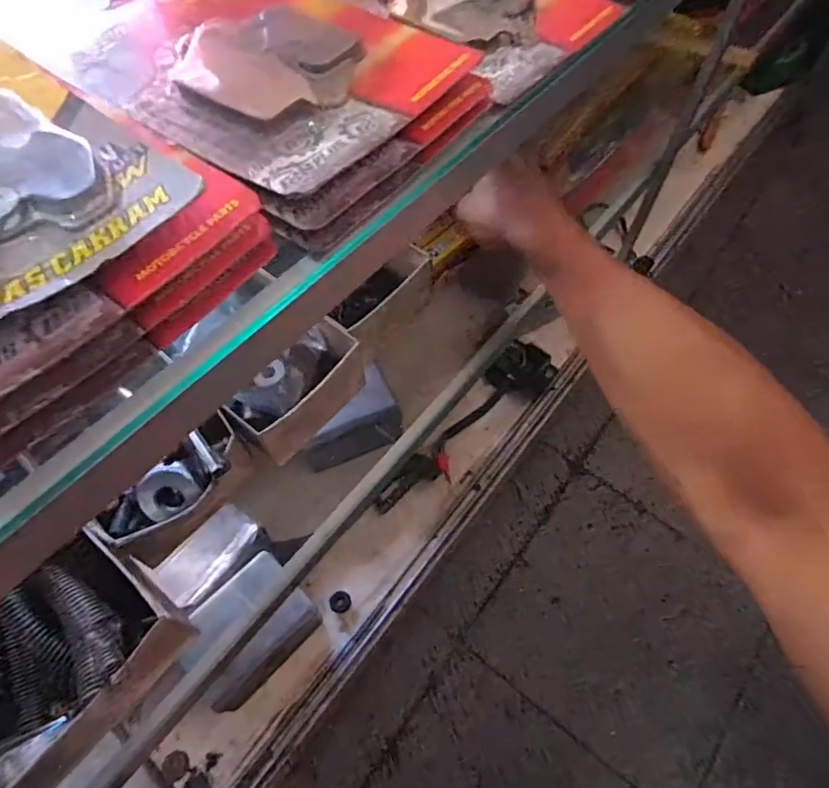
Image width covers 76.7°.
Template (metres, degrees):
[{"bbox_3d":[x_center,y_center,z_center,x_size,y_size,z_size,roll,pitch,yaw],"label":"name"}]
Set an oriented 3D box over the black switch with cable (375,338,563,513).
[{"bbox_3d":[0.058,0.039,0.624,0.275,0.049,0.069,-39,69,-21],"label":"black switch with cable"}]

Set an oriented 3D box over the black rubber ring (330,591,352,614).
[{"bbox_3d":[-0.078,0.219,0.551,0.022,0.010,0.021,1,61,-2],"label":"black rubber ring"}]

